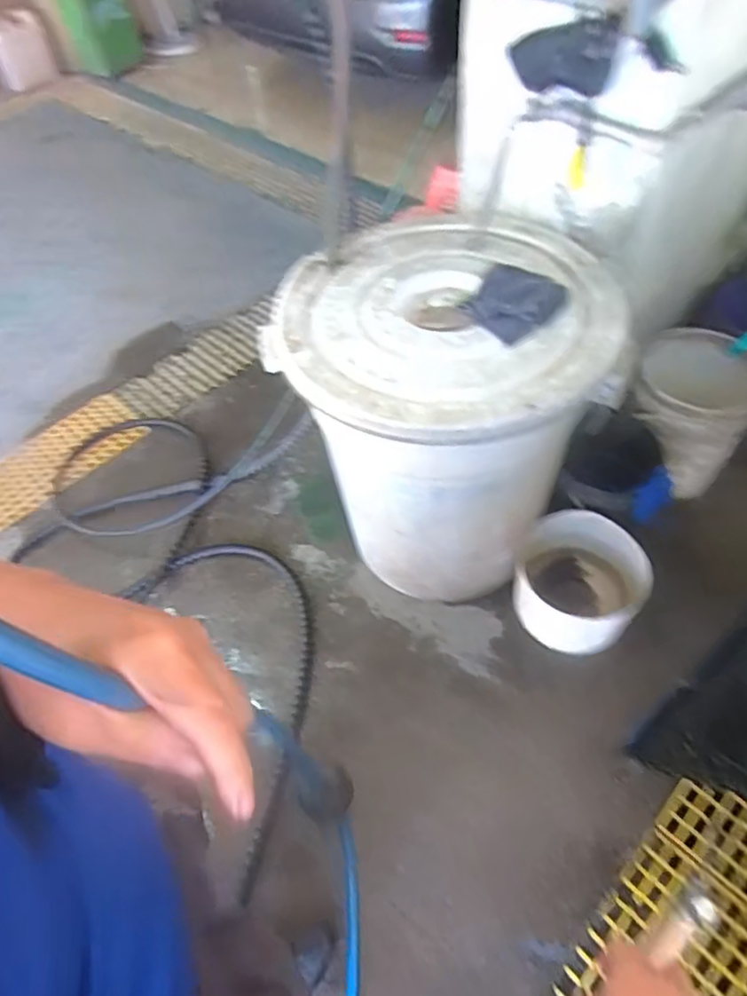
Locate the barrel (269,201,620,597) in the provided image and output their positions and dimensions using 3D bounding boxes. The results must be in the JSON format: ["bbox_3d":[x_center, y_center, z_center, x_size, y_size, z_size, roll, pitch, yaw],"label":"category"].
[{"bbox_3d":[0.157,-0.143,1.436,0.665,0.753,0.609,8,54,11],"label":"barrel"}]

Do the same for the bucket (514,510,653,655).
[{"bbox_3d":[0.489,0.211,1.510,0.282,0.215,0.300,-2,53,3],"label":"bucket"}]

